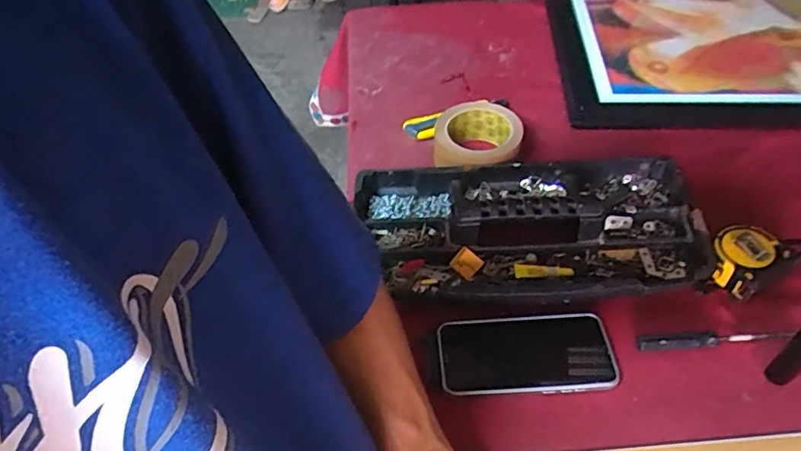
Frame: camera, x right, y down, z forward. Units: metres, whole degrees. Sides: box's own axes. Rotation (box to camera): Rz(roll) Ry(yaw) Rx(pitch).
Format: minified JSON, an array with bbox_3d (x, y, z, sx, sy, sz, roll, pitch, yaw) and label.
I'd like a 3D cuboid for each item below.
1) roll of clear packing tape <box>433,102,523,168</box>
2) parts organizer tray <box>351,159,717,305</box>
[{"bbox_3d":[0.093,-0.104,0.679,0.102,0.047,0.103,-3,50,3],"label":"roll of clear packing tape"},{"bbox_3d":[0.134,-0.003,0.589,0.360,0.057,0.173,-4,50,2],"label":"parts organizer tray"}]

